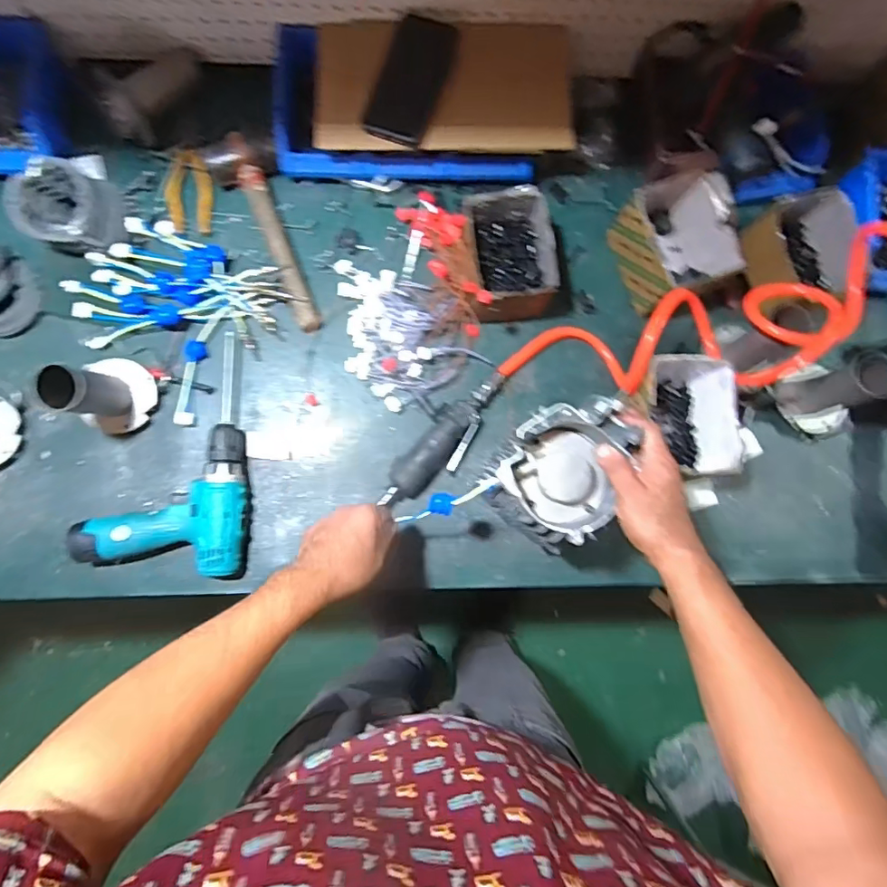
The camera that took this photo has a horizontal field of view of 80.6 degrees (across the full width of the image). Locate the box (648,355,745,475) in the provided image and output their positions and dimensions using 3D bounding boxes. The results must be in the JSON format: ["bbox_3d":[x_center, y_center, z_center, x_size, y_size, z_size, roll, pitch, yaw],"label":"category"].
[{"bbox_3d":[0.307,-0.032,0.688,0.109,0.105,0.156,-7,83,-5],"label":"box"}]

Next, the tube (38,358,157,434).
[{"bbox_3d":[-0.429,-0.069,0.649,0.086,0.139,0.094,0,82,-4],"label":"tube"}]

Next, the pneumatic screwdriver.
[{"bbox_3d":[0.007,-0.007,0.691,0.060,0.036,0.216,42,83,2],"label":"pneumatic screwdriver"}]

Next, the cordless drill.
[{"bbox_3d":[-0.353,0.066,0.665,0.202,0.054,0.187,3,82,-3],"label":"cordless drill"}]

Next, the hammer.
[{"bbox_3d":[-0.230,-0.291,0.713,0.090,0.038,0.285,-26,85,-7],"label":"hammer"}]

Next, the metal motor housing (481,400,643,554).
[{"bbox_3d":[0.129,0.022,0.524,0.114,0.046,0.161,39,82,2],"label":"metal motor housing"}]

